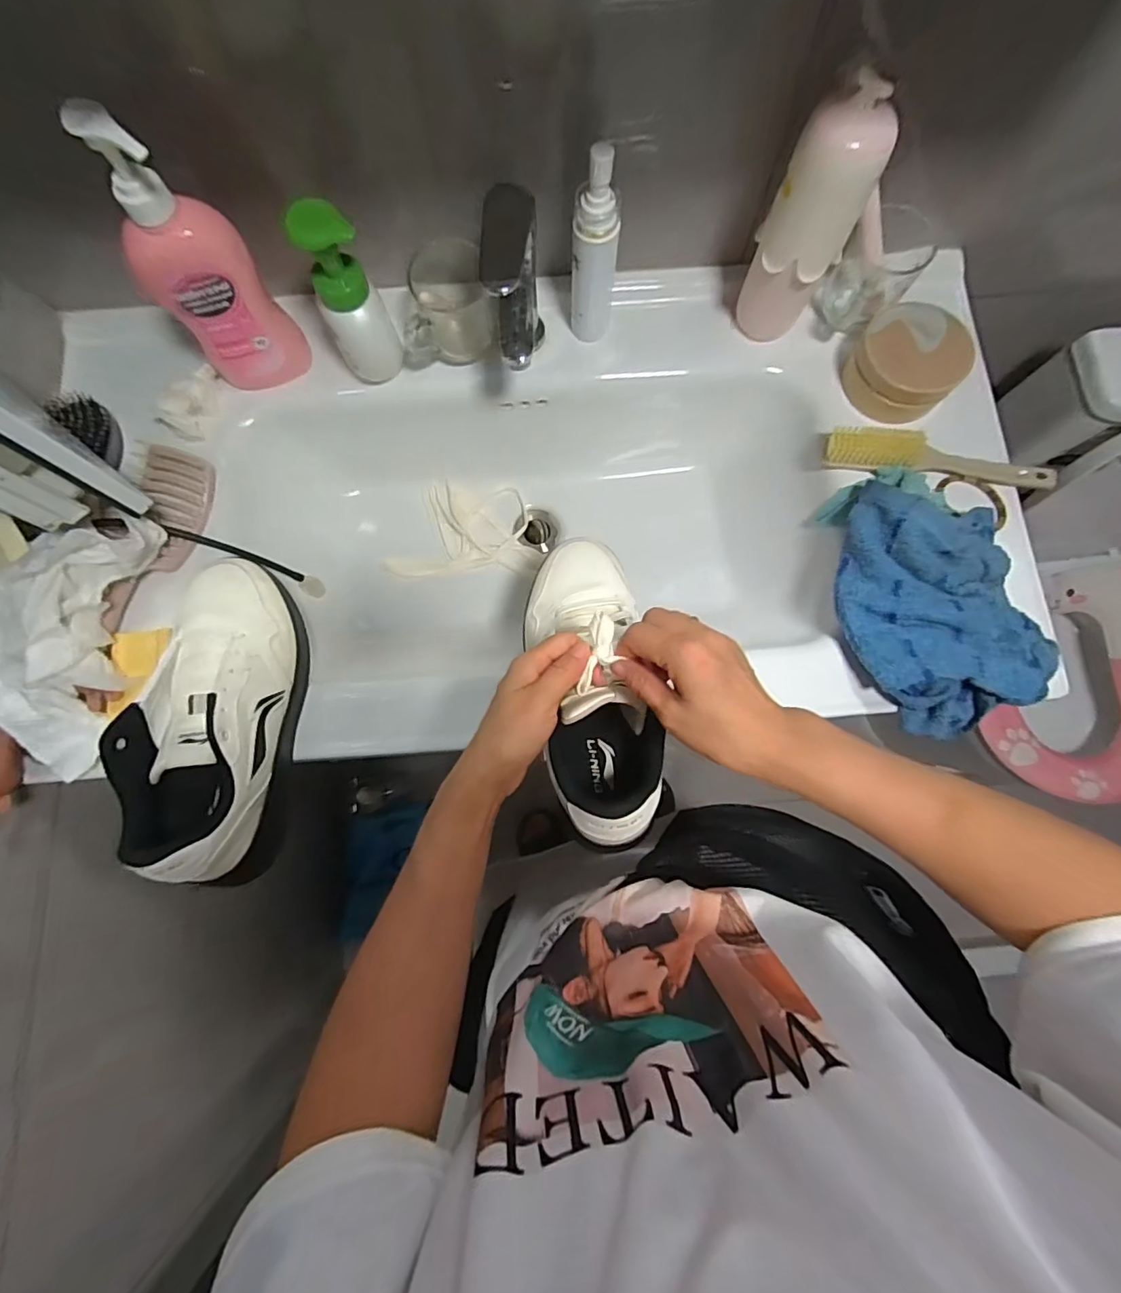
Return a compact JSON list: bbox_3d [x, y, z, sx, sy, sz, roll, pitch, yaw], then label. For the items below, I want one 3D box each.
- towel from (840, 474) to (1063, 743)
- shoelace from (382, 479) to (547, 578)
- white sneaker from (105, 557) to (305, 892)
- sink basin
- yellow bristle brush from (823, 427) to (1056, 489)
[{"bbox_3d":[0.354,-0.046,0.502,0.165,0.061,0.251,2,79,1],"label":"towel"},{"bbox_3d":[-0.123,-0.143,0.660,0.186,0.036,0.132,-7,79,-1],"label":"shoelace"},{"bbox_3d":[-0.287,0.055,0.446,0.094,0.104,0.271,-2,79,0],"label":"white sneaker"},{"bbox_3d":[-0.031,-0.146,0.636,0.917,0.197,0.479,-3,79,0],"label":"sink basin"},{"bbox_3d":[0.385,-0.190,0.546,0.220,0.047,0.037,8,79,2],"label":"yellow bristle brush"}]

